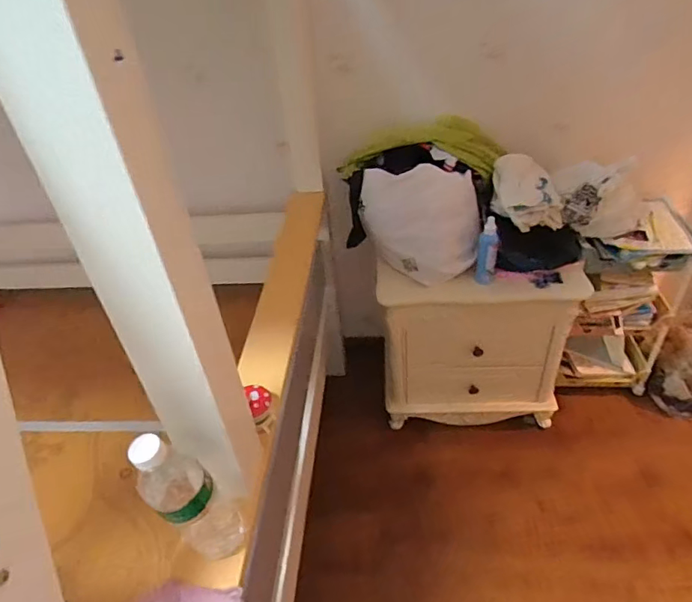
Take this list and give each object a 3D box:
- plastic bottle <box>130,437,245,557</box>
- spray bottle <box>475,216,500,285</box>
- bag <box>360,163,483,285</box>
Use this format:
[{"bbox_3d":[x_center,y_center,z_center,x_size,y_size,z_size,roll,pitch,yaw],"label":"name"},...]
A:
[{"bbox_3d":[-0.174,0.220,0.554,0.072,0.228,0.054,-30,44,-27],"label":"plastic bottle"},{"bbox_3d":[0.352,-0.121,1.230,0.047,0.179,0.048,6,40,16],"label":"spray bottle"},{"bbox_3d":[0.194,-0.200,1.252,0.287,0.261,0.141,-6,39,1],"label":"bag"}]

